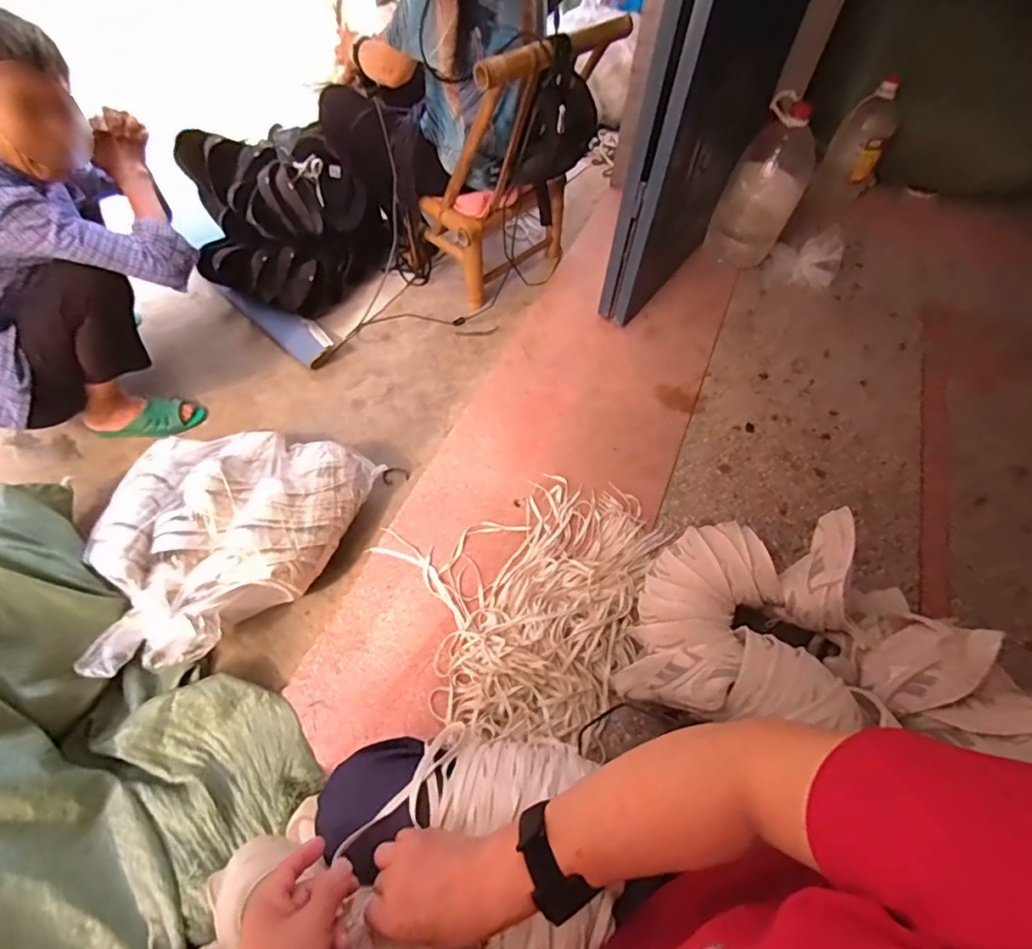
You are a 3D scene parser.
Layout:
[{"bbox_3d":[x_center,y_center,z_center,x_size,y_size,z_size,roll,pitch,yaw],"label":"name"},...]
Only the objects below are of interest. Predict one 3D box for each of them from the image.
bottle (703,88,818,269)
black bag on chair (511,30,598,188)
[{"bbox_3d":[0.658,-0.762,1.421,0.162,0.361,0.160,-29,63,-20],"label":"bottle"},{"bbox_3d":[0.084,-0.742,1.101,0.108,0.253,0.140,39,63,20],"label":"black bag on chair"}]

